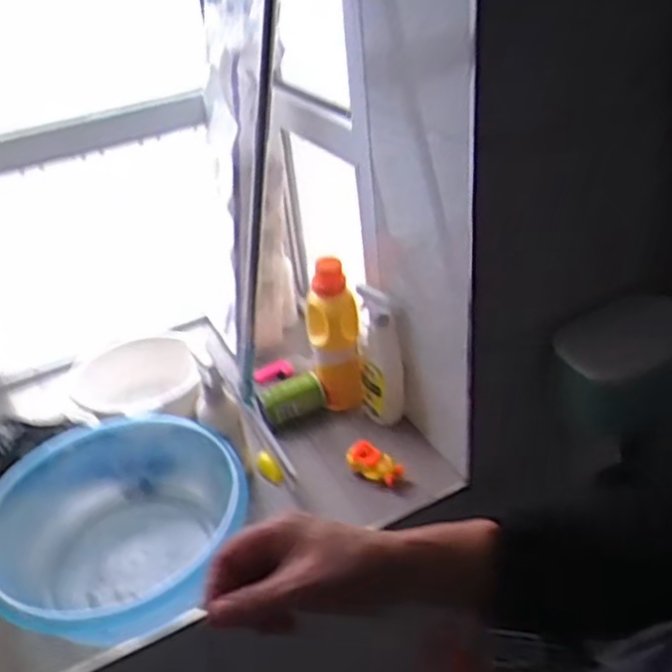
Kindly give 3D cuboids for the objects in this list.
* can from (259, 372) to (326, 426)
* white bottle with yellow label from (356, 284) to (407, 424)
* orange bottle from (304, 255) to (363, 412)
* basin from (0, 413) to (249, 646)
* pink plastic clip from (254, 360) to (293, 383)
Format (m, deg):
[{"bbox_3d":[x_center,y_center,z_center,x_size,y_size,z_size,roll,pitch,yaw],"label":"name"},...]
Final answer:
[{"bbox_3d":[-0.080,0.108,1.272,0.115,0.056,0.062,-21,36,-22],"label":"can"},{"bbox_3d":[0.068,0.032,1.205,0.090,0.238,0.054,18,40,31],"label":"white bottle with yellow label"},{"bbox_3d":[-0.003,-0.005,1.251,0.084,0.261,0.066,-2,34,6],"label":"orange bottle"},{"bbox_3d":[-0.323,0.288,1.035,0.343,0.149,0.360,-4,33,3],"label":"basin"},{"bbox_3d":[-0.123,0.071,1.400,0.077,0.046,0.018,-8,33,-3],"label":"pink plastic clip"}]

